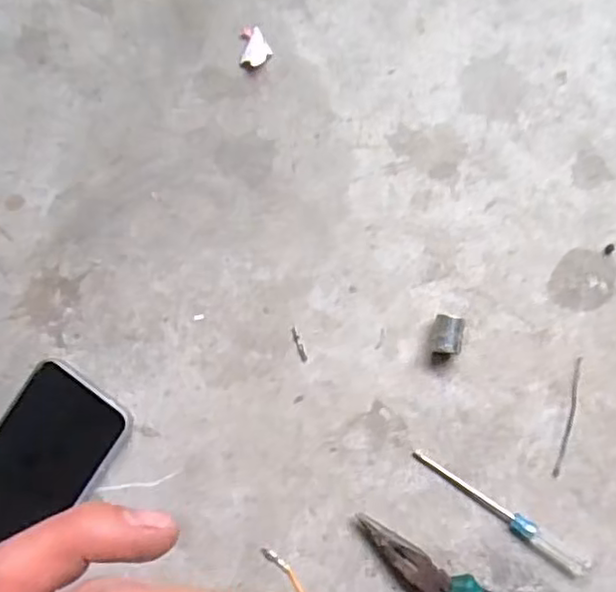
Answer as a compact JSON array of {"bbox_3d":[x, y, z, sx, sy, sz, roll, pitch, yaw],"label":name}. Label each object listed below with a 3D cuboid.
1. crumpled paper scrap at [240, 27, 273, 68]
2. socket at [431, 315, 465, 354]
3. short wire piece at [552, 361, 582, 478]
[{"bbox_3d":[-0.037,-0.176,0.460,0.022,0.005,0.029,-2,86,7],"label":"crumpled paper scrap"},{"bbox_3d":[0.091,0.025,0.423,0.018,0.017,0.024,10,87,8],"label":"socket"},{"bbox_3d":[0.168,0.078,0.417,0.005,0.004,0.077,14,88,8],"label":"short wire piece"}]

